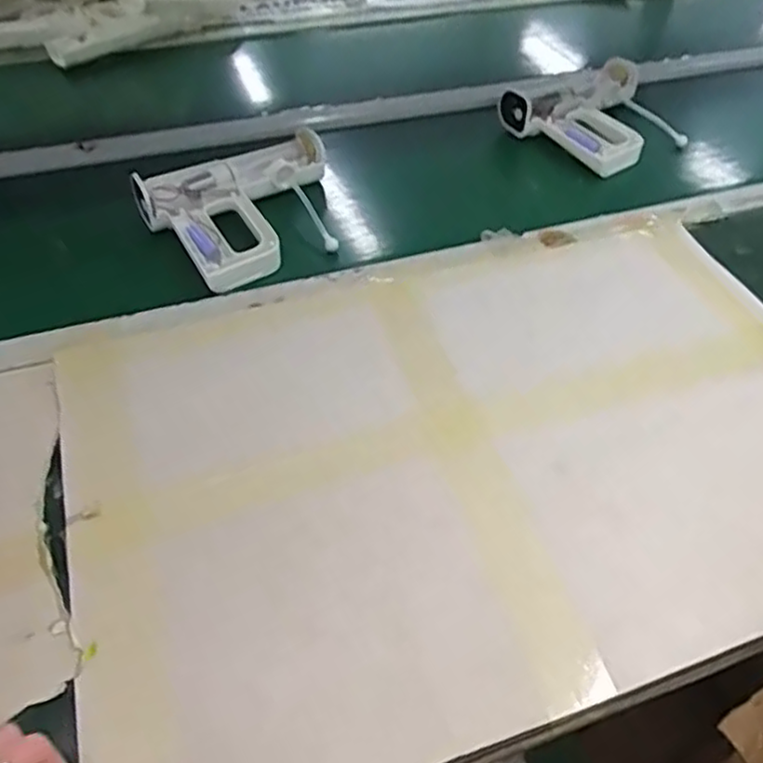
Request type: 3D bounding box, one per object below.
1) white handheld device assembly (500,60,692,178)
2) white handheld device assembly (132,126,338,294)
[{"bbox_3d":[0.287,-0.347,0.922,0.206,0.058,0.181,-34,55,-30],"label":"white handheld device assembly"},{"bbox_3d":[-0.128,-0.189,0.749,0.217,0.048,0.185,-29,52,-27],"label":"white handheld device assembly"}]

